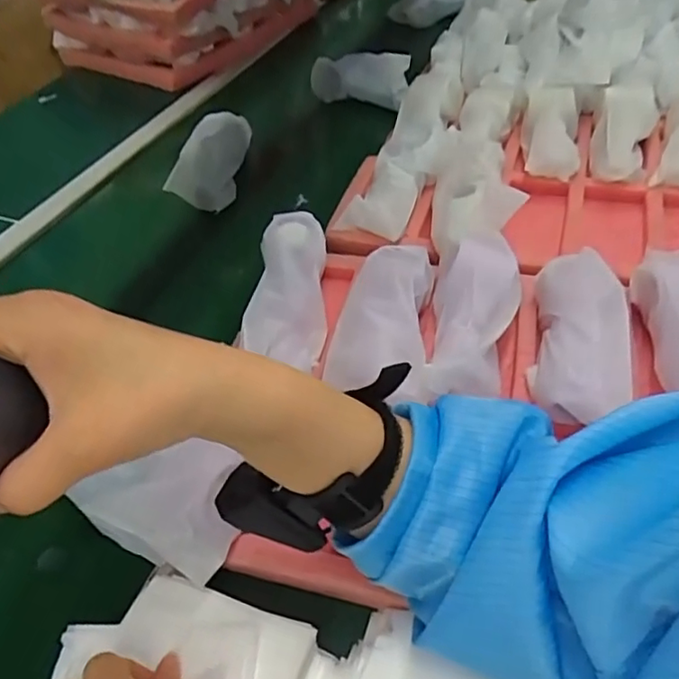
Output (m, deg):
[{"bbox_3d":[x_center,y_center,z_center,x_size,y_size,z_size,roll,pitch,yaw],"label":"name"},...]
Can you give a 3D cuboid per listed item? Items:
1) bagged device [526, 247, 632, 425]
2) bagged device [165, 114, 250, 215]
[{"bbox_3d":[0.205,-0.013,0.496,0.074,0.044,0.169,7,48,13],"label":"bagged device"},{"bbox_3d":[-0.170,-0.244,0.785,0.055,0.077,0.177,5,47,11],"label":"bagged device"}]

